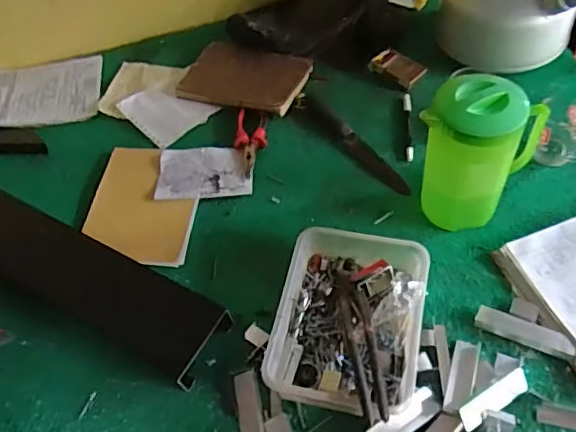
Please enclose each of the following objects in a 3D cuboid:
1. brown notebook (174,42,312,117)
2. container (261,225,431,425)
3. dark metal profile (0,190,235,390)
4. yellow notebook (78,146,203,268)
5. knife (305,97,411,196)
[{"bbox_3d":[-0.079,-0.244,0.993,0.210,0.027,0.141,14,57,17],"label":"brown notebook"},{"bbox_3d":[0.074,0.124,0.688,0.171,0.066,0.238,8,55,13],"label":"container"},{"bbox_3d":[-0.372,0.041,0.803,0.632,0.033,0.108,23,59,22],"label":"dark metal profile"},{"bbox_3d":[-0.219,-0.021,0.845,0.161,0.021,0.221,0,54,7],"label":"yellow notebook"},{"bbox_3d":[0.104,-0.119,0.897,0.028,0.020,0.254,-31,56,-15],"label":"knife"}]

